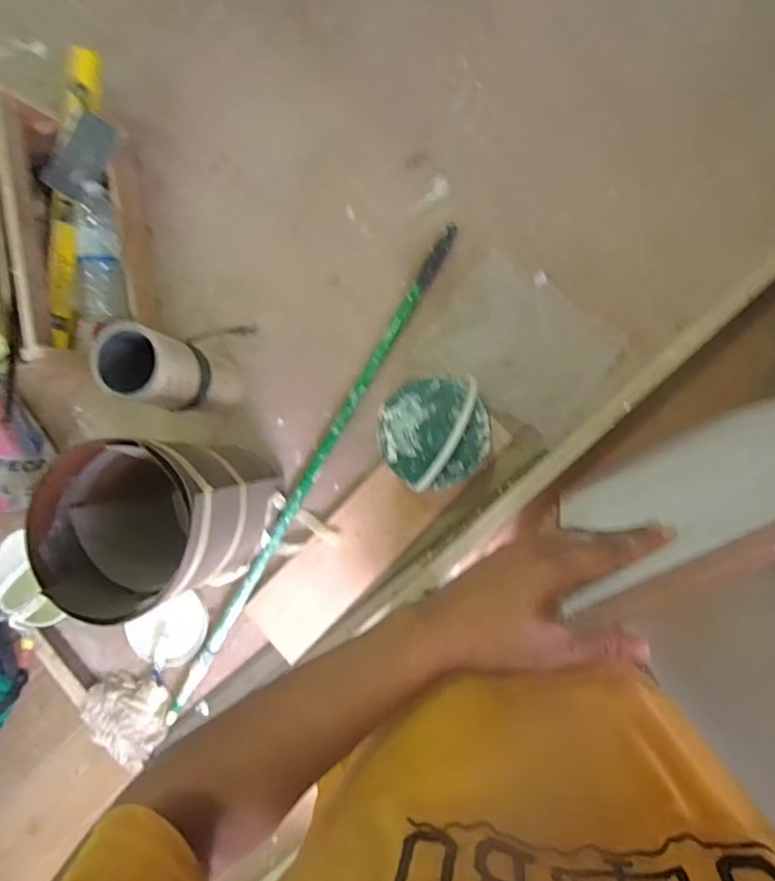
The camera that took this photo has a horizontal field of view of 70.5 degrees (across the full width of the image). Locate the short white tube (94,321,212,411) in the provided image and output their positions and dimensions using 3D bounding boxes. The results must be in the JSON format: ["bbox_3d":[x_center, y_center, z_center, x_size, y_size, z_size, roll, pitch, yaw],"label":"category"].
[{"bbox_3d":[-0.379,-0.120,0.906,0.121,0.172,0.117,18,91,8],"label":"short white tube"}]

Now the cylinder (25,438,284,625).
[{"bbox_3d":[-0.359,0.136,0.940,0.261,0.363,0.245,-3,88,8],"label":"cylinder"}]

